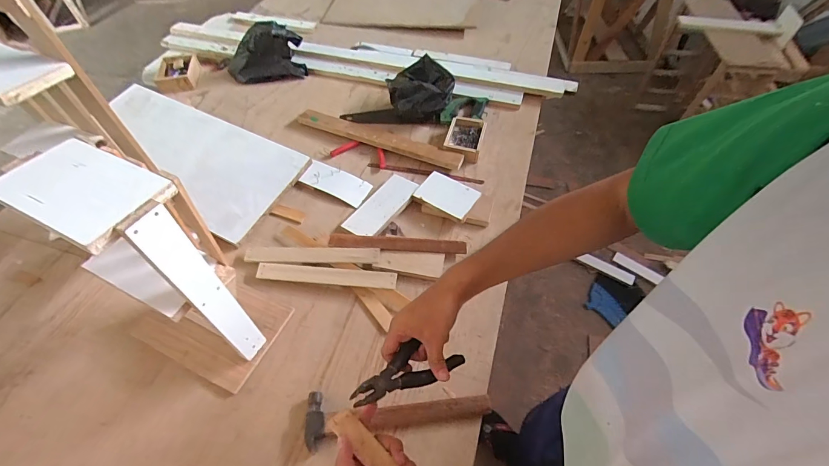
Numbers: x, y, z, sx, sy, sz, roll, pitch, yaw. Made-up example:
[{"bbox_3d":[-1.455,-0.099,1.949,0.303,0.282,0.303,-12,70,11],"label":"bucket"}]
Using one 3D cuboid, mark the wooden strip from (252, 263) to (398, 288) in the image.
[{"bbox_3d":[-0.180,0.086,0.757,0.286,0.008,0.035,4,69,3],"label":"wooden strip"}]

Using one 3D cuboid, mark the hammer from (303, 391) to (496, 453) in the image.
[{"bbox_3d":[-0.025,0.305,0.604,0.299,0.027,0.079,0,54,0],"label":"hammer"}]

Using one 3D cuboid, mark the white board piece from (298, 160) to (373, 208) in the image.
[{"bbox_3d":[-0.193,-0.128,0.923,0.162,0.017,0.077,24,62,5],"label":"white board piece"}]

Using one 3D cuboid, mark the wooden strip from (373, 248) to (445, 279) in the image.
[{"bbox_3d":[-0.007,0.059,0.789,0.139,0.010,0.053,10,75,-2],"label":"wooden strip"}]

